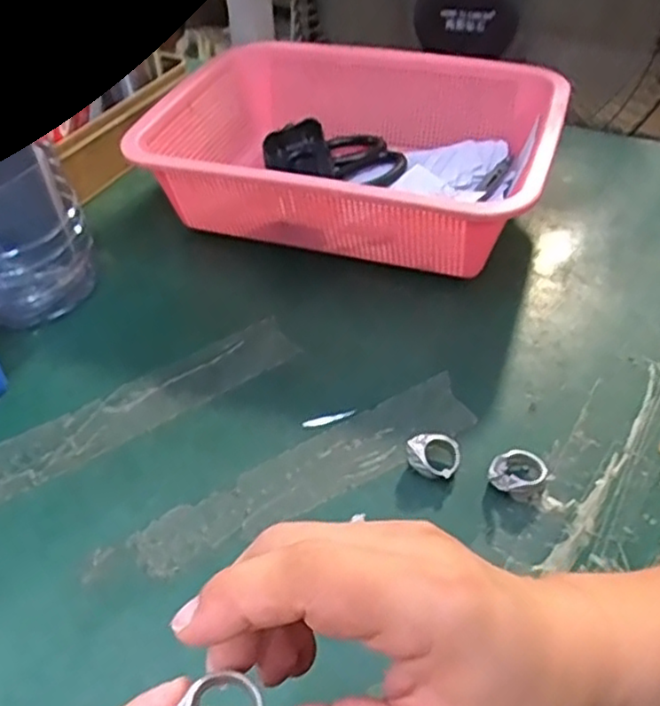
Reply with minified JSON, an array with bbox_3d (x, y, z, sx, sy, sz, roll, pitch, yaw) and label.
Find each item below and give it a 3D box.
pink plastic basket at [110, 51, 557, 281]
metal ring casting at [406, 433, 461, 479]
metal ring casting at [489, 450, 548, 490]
[{"bbox_3d":[0.021,-0.159,0.540,0.293,0.085,0.215,13,48,16],"label":"pink plastic basket"},{"bbox_3d":[0.056,0.057,0.368,0.029,0.017,0.023,4,46,8],"label":"metal ring casting"},{"bbox_3d":[0.100,0.064,0.361,0.028,0.014,0.024,-34,53,-27],"label":"metal ring casting"}]

